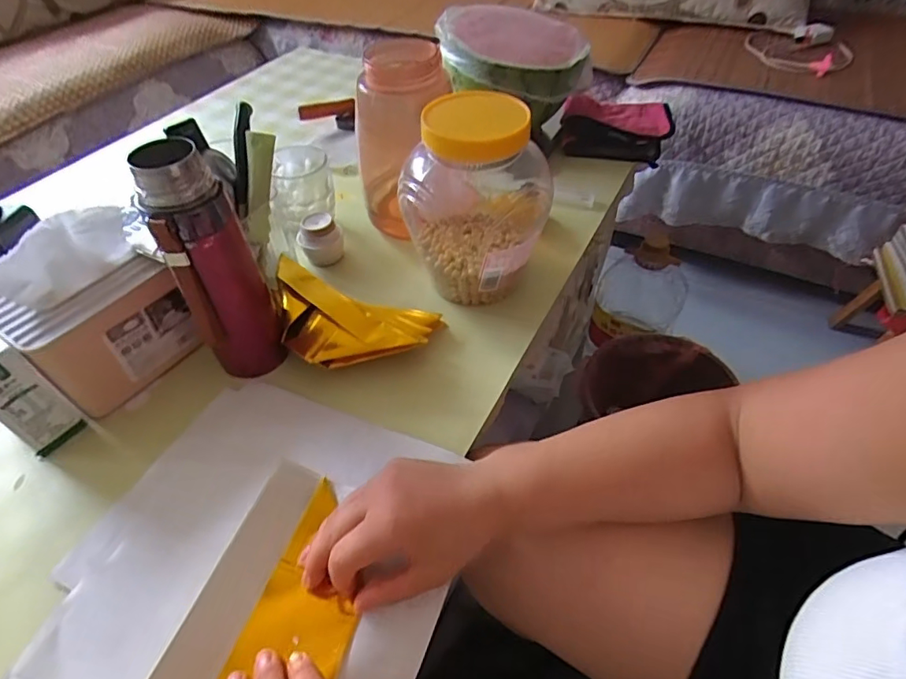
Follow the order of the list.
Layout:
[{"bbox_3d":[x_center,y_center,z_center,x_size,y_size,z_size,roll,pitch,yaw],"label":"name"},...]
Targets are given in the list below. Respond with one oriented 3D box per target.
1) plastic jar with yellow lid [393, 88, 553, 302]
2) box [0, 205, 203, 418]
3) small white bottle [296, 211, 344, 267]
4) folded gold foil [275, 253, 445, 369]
[{"bbox_3d":[0.024,-0.140,0.516,0.127,0.182,0.123,-1,49,1],"label":"plastic jar with yellow lid"},{"bbox_3d":[-0.324,-0.024,0.464,0.093,0.134,0.128,32,57,26],"label":"box"},{"bbox_3d":[-0.155,-0.118,0.601,0.049,0.047,0.042,-16,51,-12],"label":"small white bottle"},{"bbox_3d":[-0.107,-0.018,0.498,0.168,0.053,0.087,10,50,10],"label":"folded gold foil"}]

